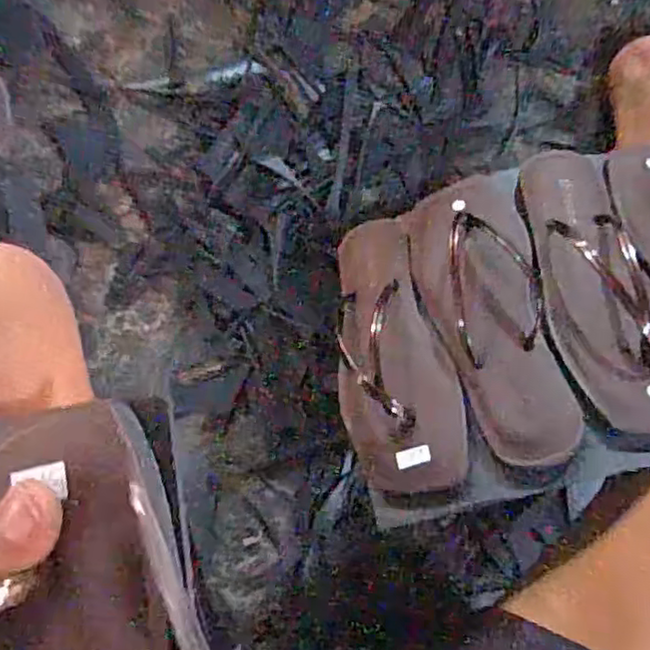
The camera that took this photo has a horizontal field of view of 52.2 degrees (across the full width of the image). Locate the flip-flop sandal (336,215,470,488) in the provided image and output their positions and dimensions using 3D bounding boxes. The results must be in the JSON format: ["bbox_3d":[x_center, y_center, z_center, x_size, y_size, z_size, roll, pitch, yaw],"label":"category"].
[{"bbox_3d":[0.051,0.015,0.537,0.084,0.034,0.254,-5,54,-4],"label":"flip-flop sandal"}]

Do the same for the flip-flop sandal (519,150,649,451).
[{"bbox_3d":[0.213,-0.037,0.508,0.094,0.035,0.265,-6,59,-4],"label":"flip-flop sandal"}]

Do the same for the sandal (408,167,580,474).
[{"bbox_3d":[0.129,-0.025,0.524,0.092,0.049,0.262,-6,54,-4],"label":"sandal"}]

